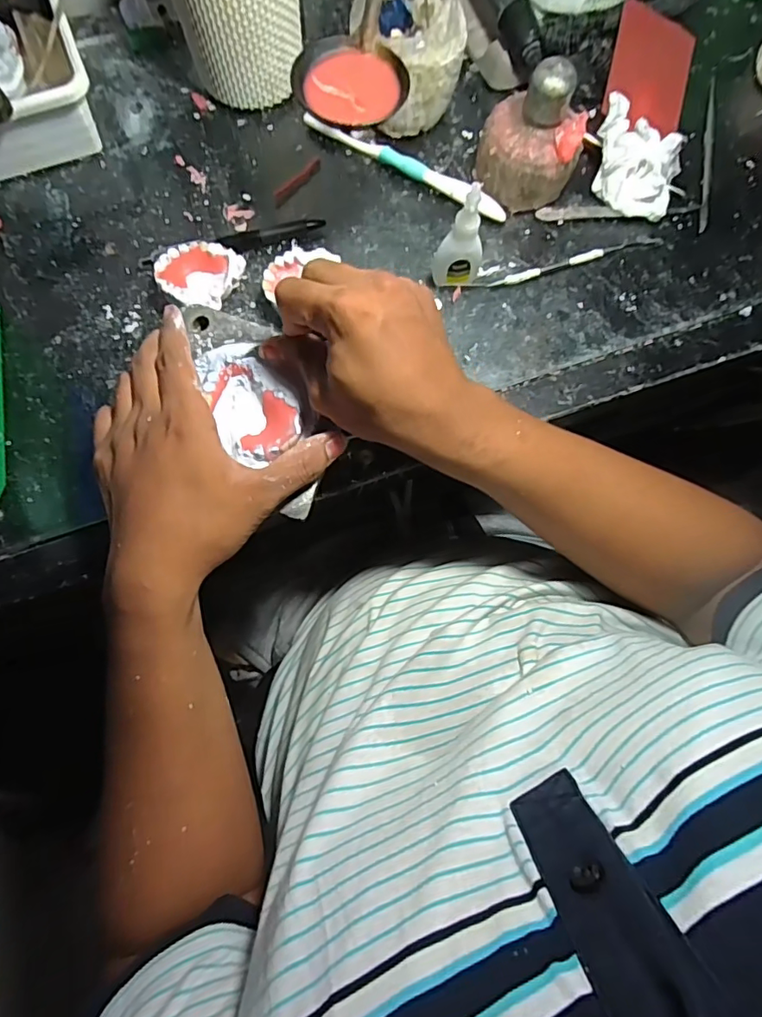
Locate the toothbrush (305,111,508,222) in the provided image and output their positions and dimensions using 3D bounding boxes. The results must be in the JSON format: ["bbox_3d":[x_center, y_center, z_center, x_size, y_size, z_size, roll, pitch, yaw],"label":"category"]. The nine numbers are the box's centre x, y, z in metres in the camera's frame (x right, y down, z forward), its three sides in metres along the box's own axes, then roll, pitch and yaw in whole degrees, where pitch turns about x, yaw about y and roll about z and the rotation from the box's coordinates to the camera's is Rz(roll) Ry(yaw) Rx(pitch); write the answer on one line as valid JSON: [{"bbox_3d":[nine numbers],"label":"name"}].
[{"bbox_3d":[0.020,-0.282,0.426,0.184,0.016,0.014,31,79,5],"label":"toothbrush"}]

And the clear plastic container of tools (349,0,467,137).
[{"bbox_3d":[0.018,-0.359,0.393,0.080,0.113,0.083,-11,78,-4],"label":"clear plastic container of tools"}]

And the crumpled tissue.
[{"bbox_3d":[0.200,-0.268,0.408,0.072,0.052,0.052,18,78,2],"label":"crumpled tissue"}]

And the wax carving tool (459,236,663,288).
[{"bbox_3d":[0.146,-0.194,0.412,0.165,0.008,0.011,-16,79,-5],"label":"wax carving tool"}]

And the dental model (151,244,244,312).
[{"bbox_3d":[-0.137,-0.171,0.390,0.059,0.028,0.055,0,78,-1],"label":"dental model"}]

